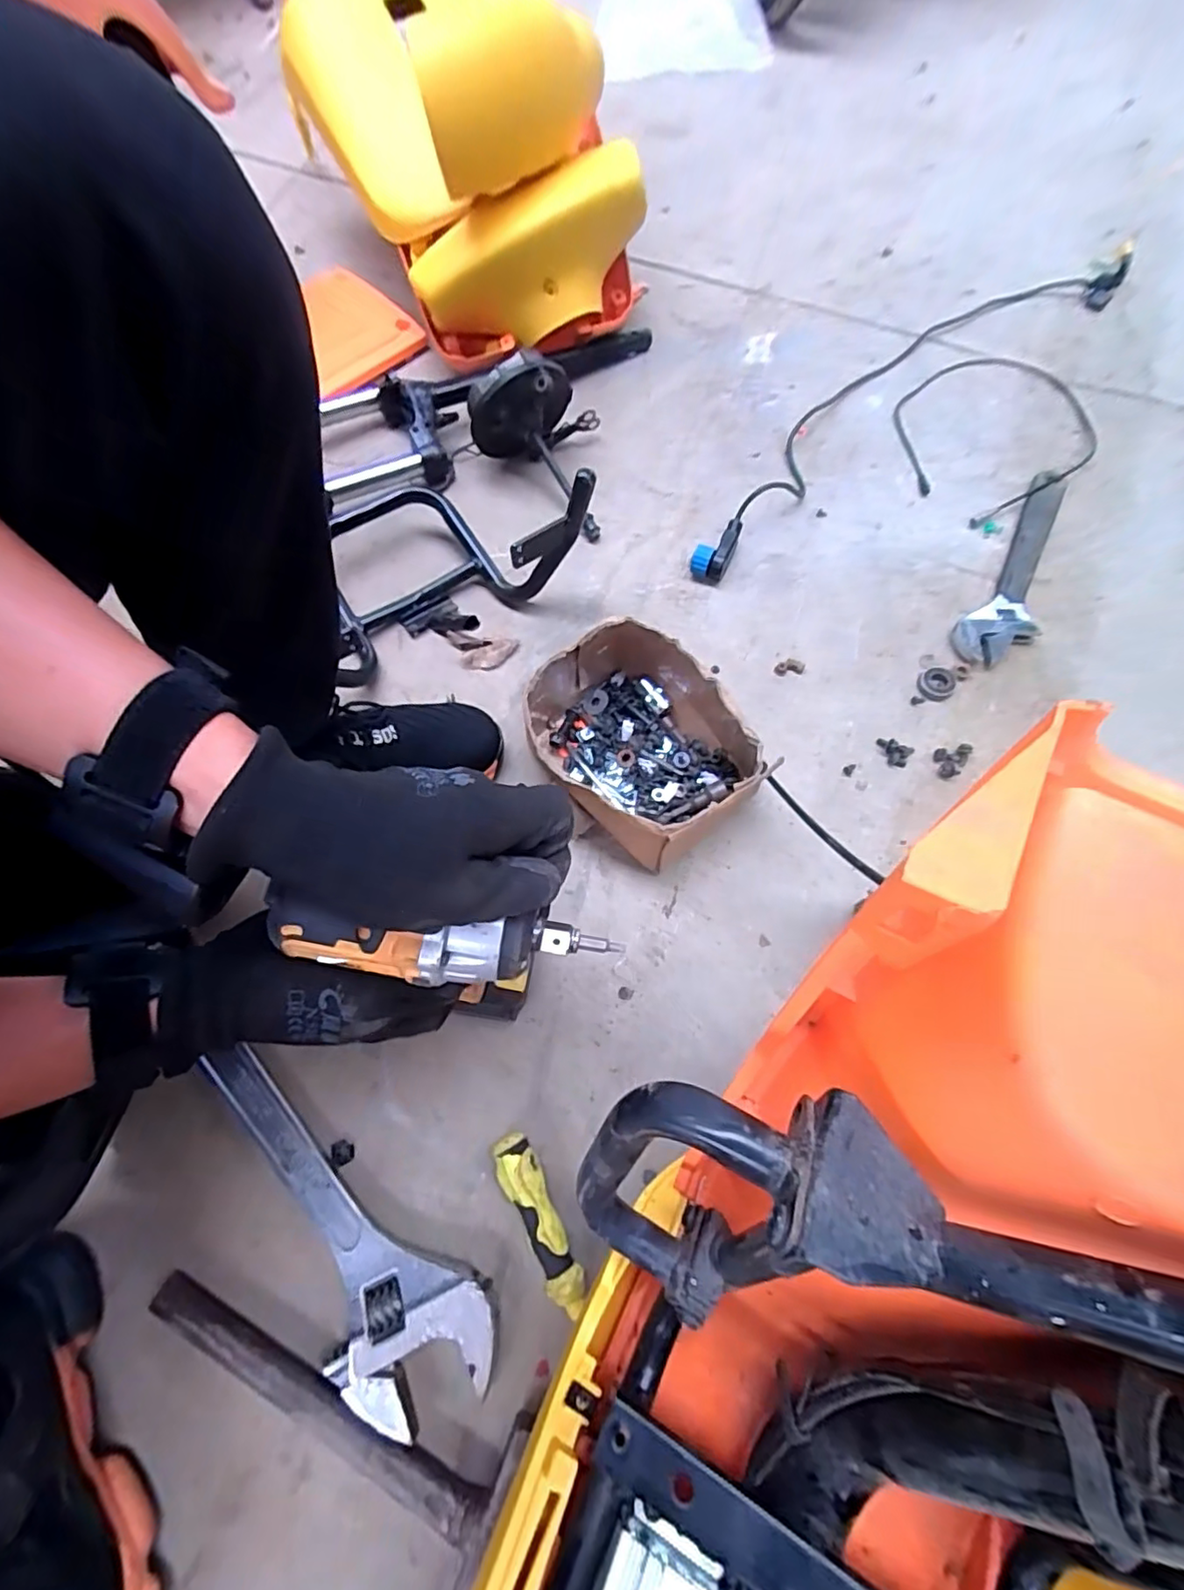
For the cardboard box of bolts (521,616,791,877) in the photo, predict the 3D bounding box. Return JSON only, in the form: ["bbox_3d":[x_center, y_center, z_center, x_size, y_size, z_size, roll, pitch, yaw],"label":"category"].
[{"bbox_3d":[0.045,-0.052,0.549,0.169,0.094,0.211,-40,70,-13],"label":"cardboard box of bolts"}]

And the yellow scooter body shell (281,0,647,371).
[{"bbox_3d":[-0.161,-0.827,0.771,0.276,0.233,0.552,-30,71,-13],"label":"yellow scooter body shell"}]

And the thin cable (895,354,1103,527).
[{"bbox_3d":[0.497,-0.462,0.737,0.307,0.014,0.225,-36,69,-12],"label":"thin cable"}]

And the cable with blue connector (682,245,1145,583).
[{"bbox_3d":[0.402,-0.520,0.757,0.808,0.036,0.130,-37,70,-12],"label":"cable with blue connector"}]

